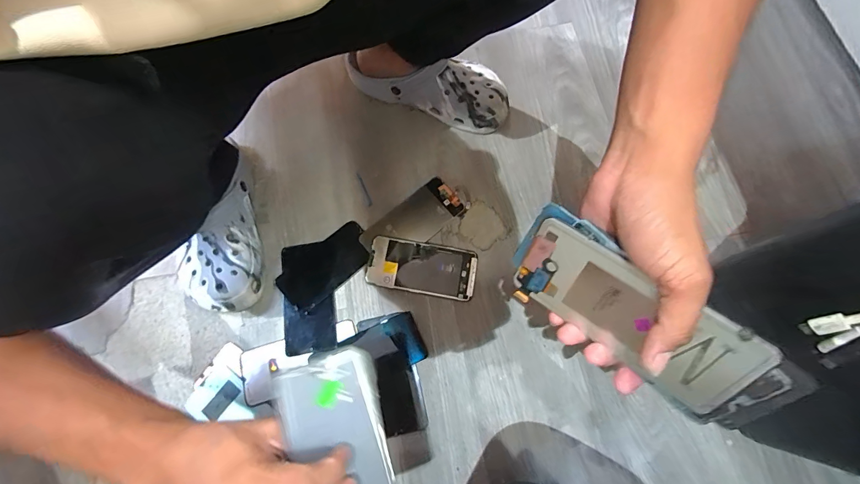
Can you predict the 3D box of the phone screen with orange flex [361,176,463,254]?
[{"bbox_3d":[-0.026,-0.031,0.557,0.154,0.005,0.070,-39,76,-13],"label":"phone screen with orange flex"}]

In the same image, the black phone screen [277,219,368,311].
[{"bbox_3d":[-0.150,0.034,0.537,0.137,0.007,0.069,-39,76,-10],"label":"black phone screen"}]

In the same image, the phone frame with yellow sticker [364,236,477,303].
[{"bbox_3d":[-0.012,0.038,0.537,0.154,0.009,0.072,10,74,5],"label":"phone frame with yellow sticker"}]

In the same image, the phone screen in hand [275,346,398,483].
[{"bbox_3d":[-0.068,0.163,0.282,0.072,0.009,0.148,-11,81,-19],"label":"phone screen in hand"}]

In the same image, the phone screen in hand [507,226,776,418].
[{"bbox_3d":[0.134,0.051,0.262,0.155,0.072,0.004,36,40,23],"label":"phone screen in hand"}]

